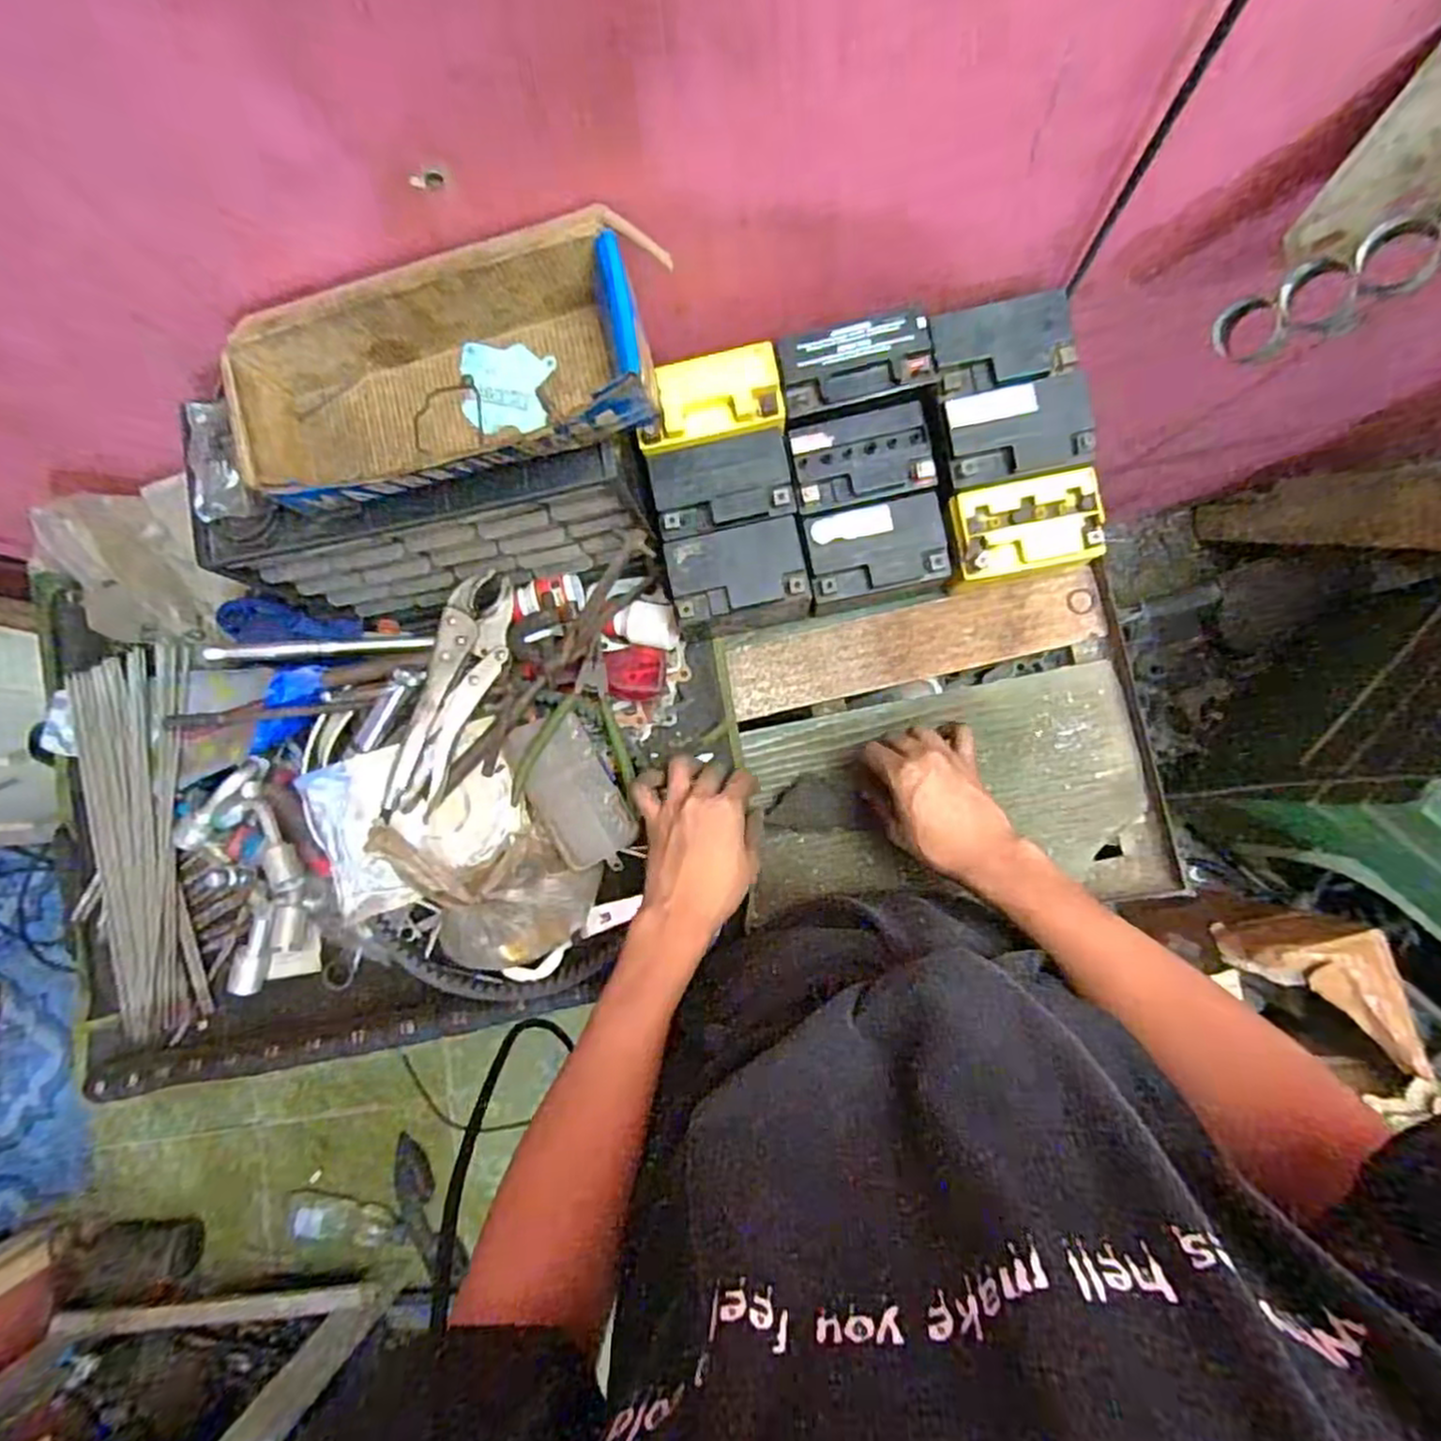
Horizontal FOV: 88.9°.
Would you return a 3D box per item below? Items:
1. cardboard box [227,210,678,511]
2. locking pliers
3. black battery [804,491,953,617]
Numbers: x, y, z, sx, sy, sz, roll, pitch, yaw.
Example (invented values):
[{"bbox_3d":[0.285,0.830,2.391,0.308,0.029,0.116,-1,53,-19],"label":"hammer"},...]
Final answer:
[{"bbox_3d":[-0.178,-0.212,0.468,0.277,0.067,0.116,-15,85,6],"label":"cardboard box"},{"bbox_3d":[-0.219,-0.019,0.604,0.053,0.021,0.205,15,88,8],"label":"locking pliers"},{"bbox_3d":[0.132,-0.134,0.630,0.119,0.096,0.079,-11,85,6],"label":"black battery"}]

